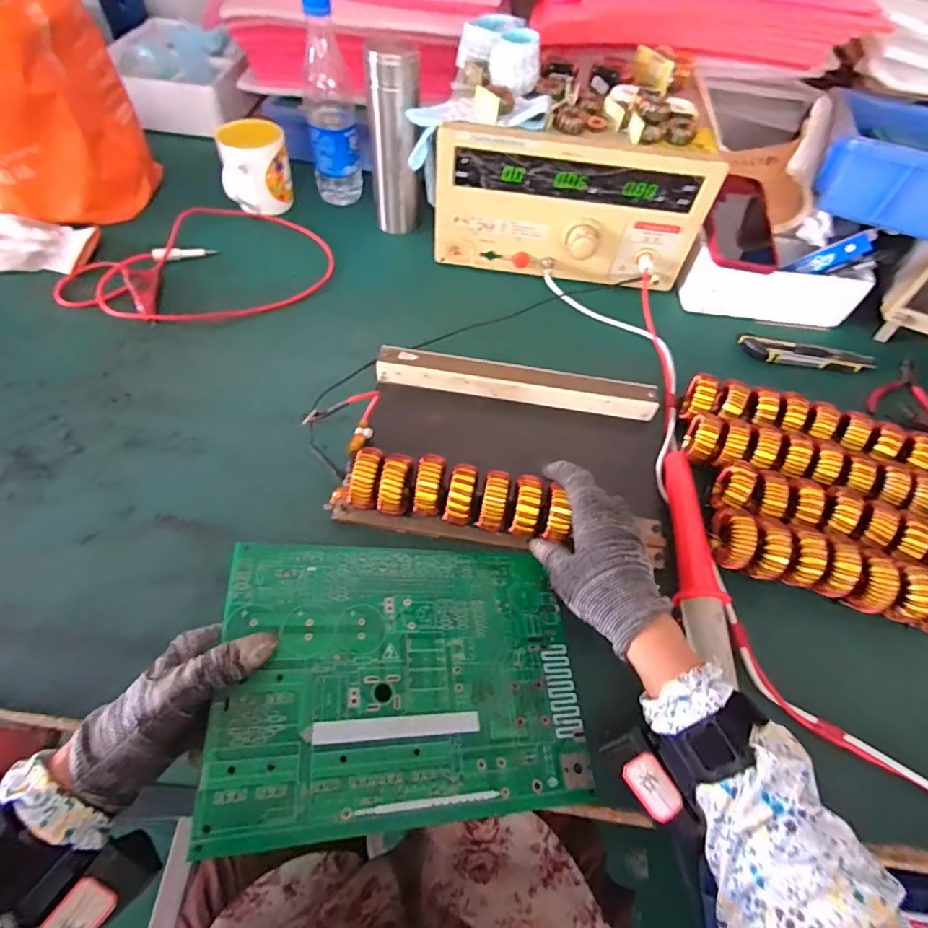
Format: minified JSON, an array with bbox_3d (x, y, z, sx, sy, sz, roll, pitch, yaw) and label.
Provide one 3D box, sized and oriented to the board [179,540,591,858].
[{"bbox_3d":[-0.036,0.144,0.354,0.248,0.006,0.181,6,54,-20],"label":"board"}]

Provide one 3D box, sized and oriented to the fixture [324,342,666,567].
[{"bbox_3d":[0.048,-0.021,0.475,0.304,0.060,0.200,10,56,2],"label":"fixture"}]

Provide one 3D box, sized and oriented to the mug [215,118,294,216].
[{"bbox_3d":[-0.278,-0.400,0.675,0.083,0.095,0.104,-9,58,-11],"label":"mug"}]

